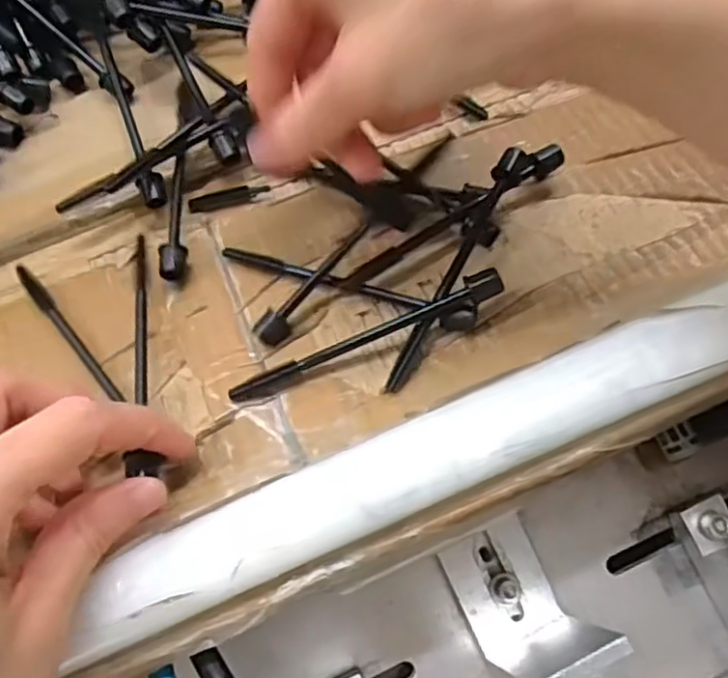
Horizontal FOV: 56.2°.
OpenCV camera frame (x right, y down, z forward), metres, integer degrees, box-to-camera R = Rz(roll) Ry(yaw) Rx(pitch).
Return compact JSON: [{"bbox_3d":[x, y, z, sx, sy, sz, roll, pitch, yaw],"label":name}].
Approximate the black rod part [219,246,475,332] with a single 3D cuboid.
[{"bbox_3d":[-0.007,-0.020,0.251,0.099,0.012,0.007,17,60,15],"label":"black rod part"}]

